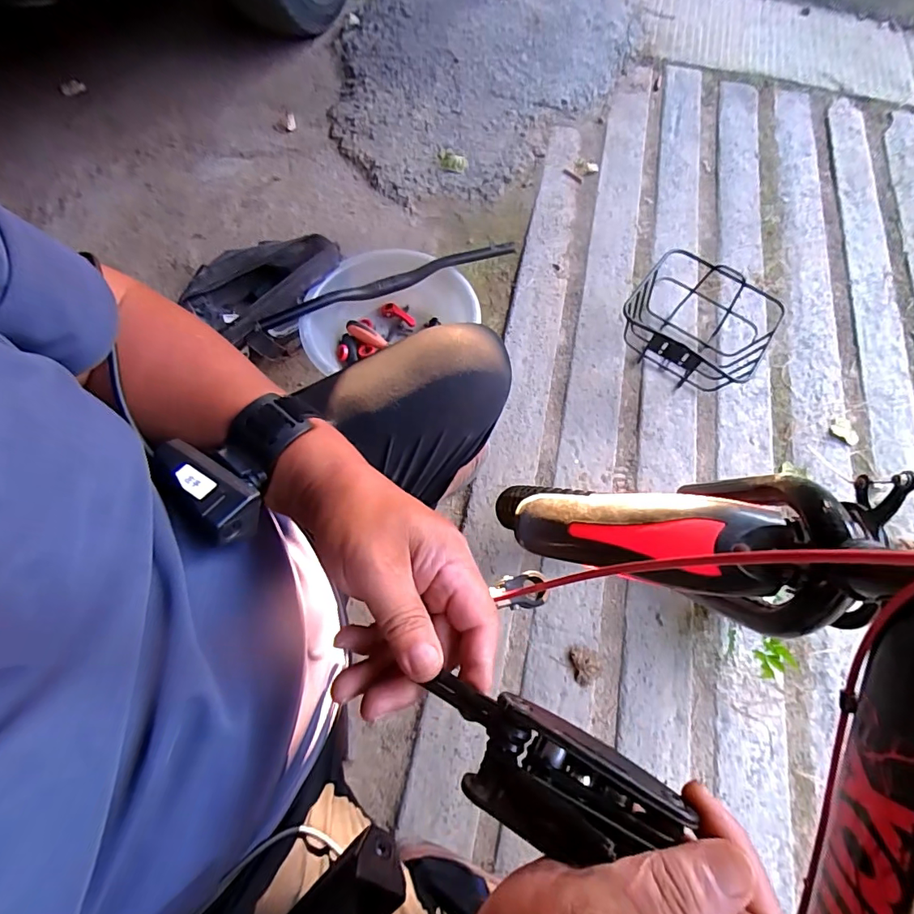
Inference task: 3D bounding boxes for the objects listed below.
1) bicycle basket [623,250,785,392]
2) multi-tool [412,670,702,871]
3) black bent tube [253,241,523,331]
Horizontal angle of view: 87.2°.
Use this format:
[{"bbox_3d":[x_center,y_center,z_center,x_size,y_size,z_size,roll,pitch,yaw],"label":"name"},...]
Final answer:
[{"bbox_3d":[0.493,-0.277,0.984,0.267,0.124,0.248,32,71,12],"label":"bicycle basket"},{"bbox_3d":[0.033,0.135,0.205,0.112,0.020,0.045,19,68,26],"label":"multi-tool"},{"bbox_3d":[-0.133,-0.352,0.978,0.535,0.046,0.054,-19,69,-10],"label":"black bent tube"}]

